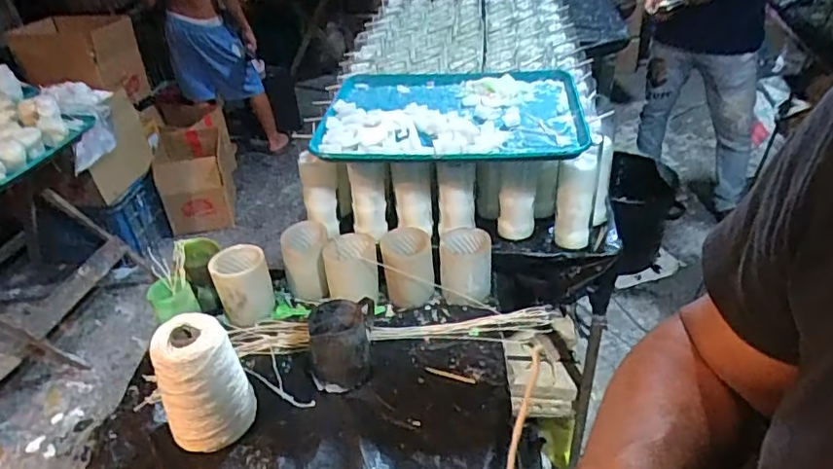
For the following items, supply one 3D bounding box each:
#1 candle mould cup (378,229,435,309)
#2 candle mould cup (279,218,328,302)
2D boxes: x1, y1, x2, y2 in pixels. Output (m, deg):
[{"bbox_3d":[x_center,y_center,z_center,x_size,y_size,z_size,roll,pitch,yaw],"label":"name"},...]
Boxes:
[{"bbox_3d":[-0.014,0.060,1.016,0.083,0.129,0.080,-2,36,2],"label":"candle mould cup"},{"bbox_3d":[-0.198,0.044,1.048,0.075,0.116,0.093,-3,36,1],"label":"candle mould cup"}]

